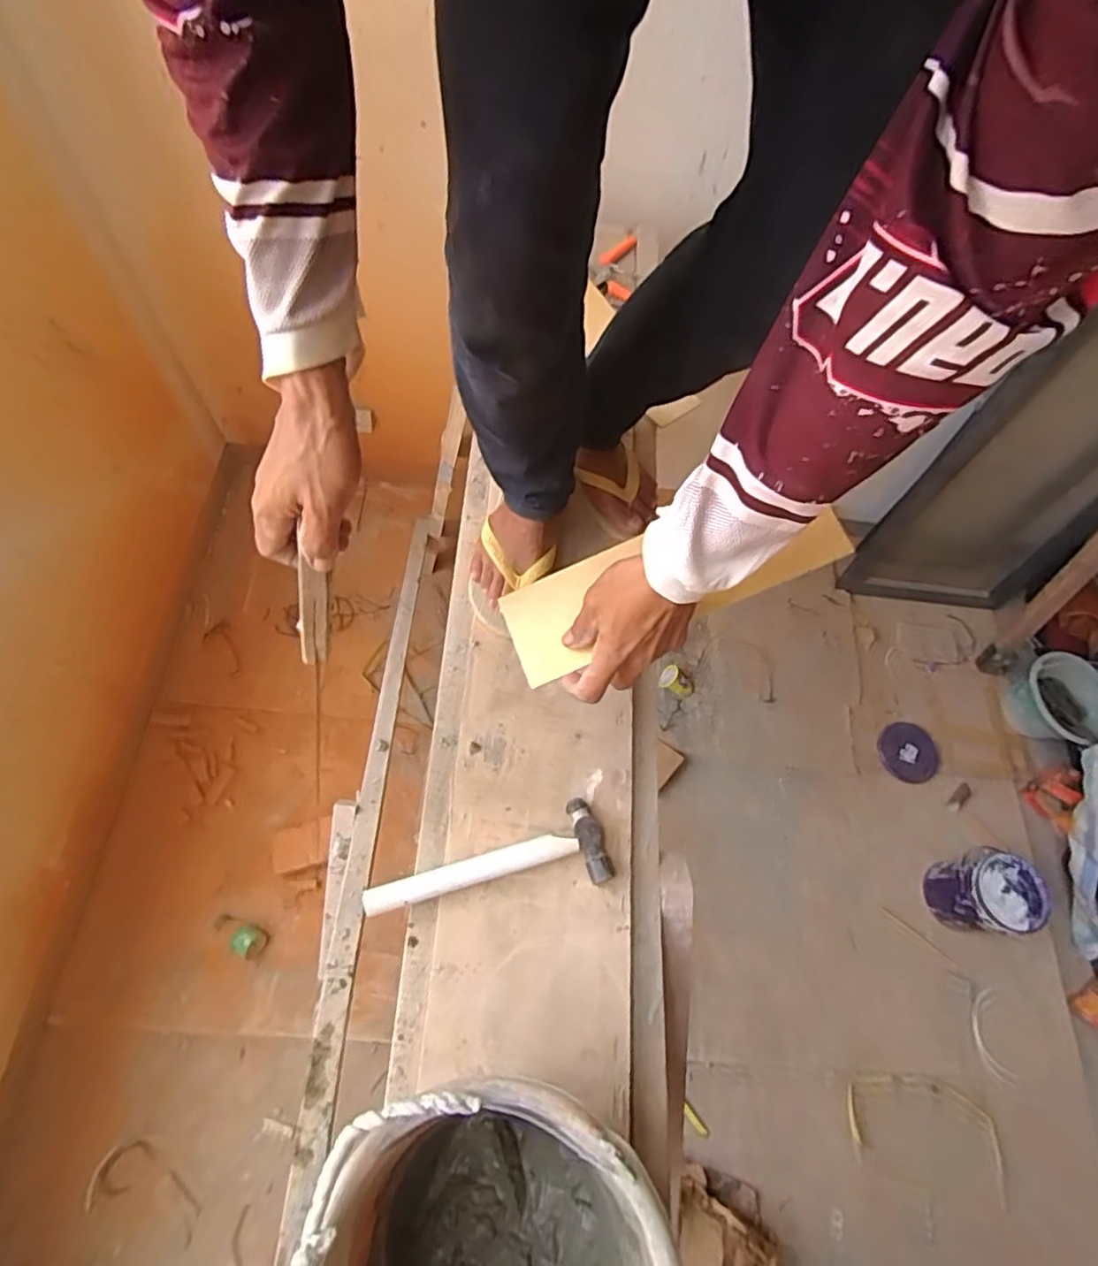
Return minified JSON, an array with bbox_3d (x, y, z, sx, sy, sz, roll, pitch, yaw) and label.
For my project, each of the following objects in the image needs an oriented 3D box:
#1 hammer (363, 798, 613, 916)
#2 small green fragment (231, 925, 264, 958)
[{"bbox_3d":[-0.065,0.238,0.657,0.246,0.033,0.082,-8,68,-10],"label":"hammer"},{"bbox_3d":[-0.692,0.711,1.440,0.063,0.074,0.056,43,69,12],"label":"small green fragment"}]

